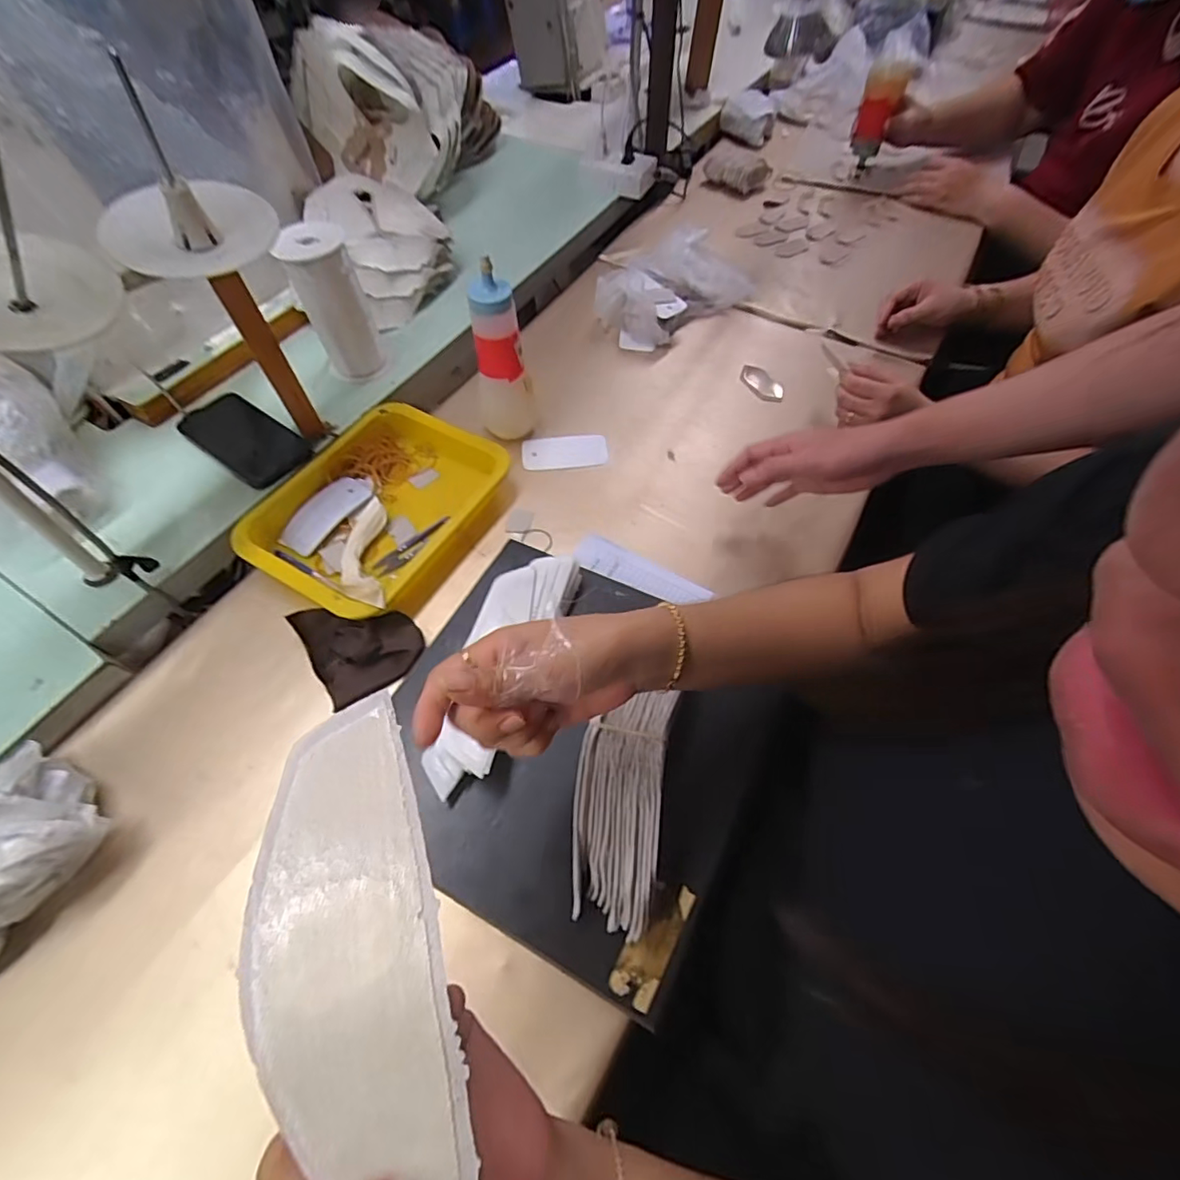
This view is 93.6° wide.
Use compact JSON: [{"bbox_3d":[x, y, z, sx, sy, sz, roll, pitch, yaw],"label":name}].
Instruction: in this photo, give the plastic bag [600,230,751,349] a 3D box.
[{"bbox_3d":[0.121,-0.447,0.816,0.241,0.053,0.136,-34,66,-20],"label":"plastic bag"}]

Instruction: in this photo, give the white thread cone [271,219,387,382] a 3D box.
[{"bbox_3d":[-0.303,-0.337,0.660,0.074,0.151,0.072,-22,62,-14],"label":"white thread cone"}]

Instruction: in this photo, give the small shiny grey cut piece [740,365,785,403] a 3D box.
[{"bbox_3d":[0.234,-0.279,0.743,0.041,0.012,0.073,-27,64,-16],"label":"small shiny grey cut piece"}]

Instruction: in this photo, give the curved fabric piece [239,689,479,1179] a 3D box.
[{"bbox_3d":[-0.080,0.114,0.194,0.054,0.042,0.164,-16,59,-11],"label":"curved fabric piece"}]

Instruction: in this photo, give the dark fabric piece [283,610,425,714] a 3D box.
[{"bbox_3d":[-0.220,0.046,0.532,0.094,0.021,0.104,-31,65,-18],"label":"dark fabric piece"}]

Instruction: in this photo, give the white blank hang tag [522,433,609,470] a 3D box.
[{"bbox_3d":[-0.031,-0.172,0.684,0.103,0.007,0.050,-5,63,-6],"label":"white blank hang tag"}]

